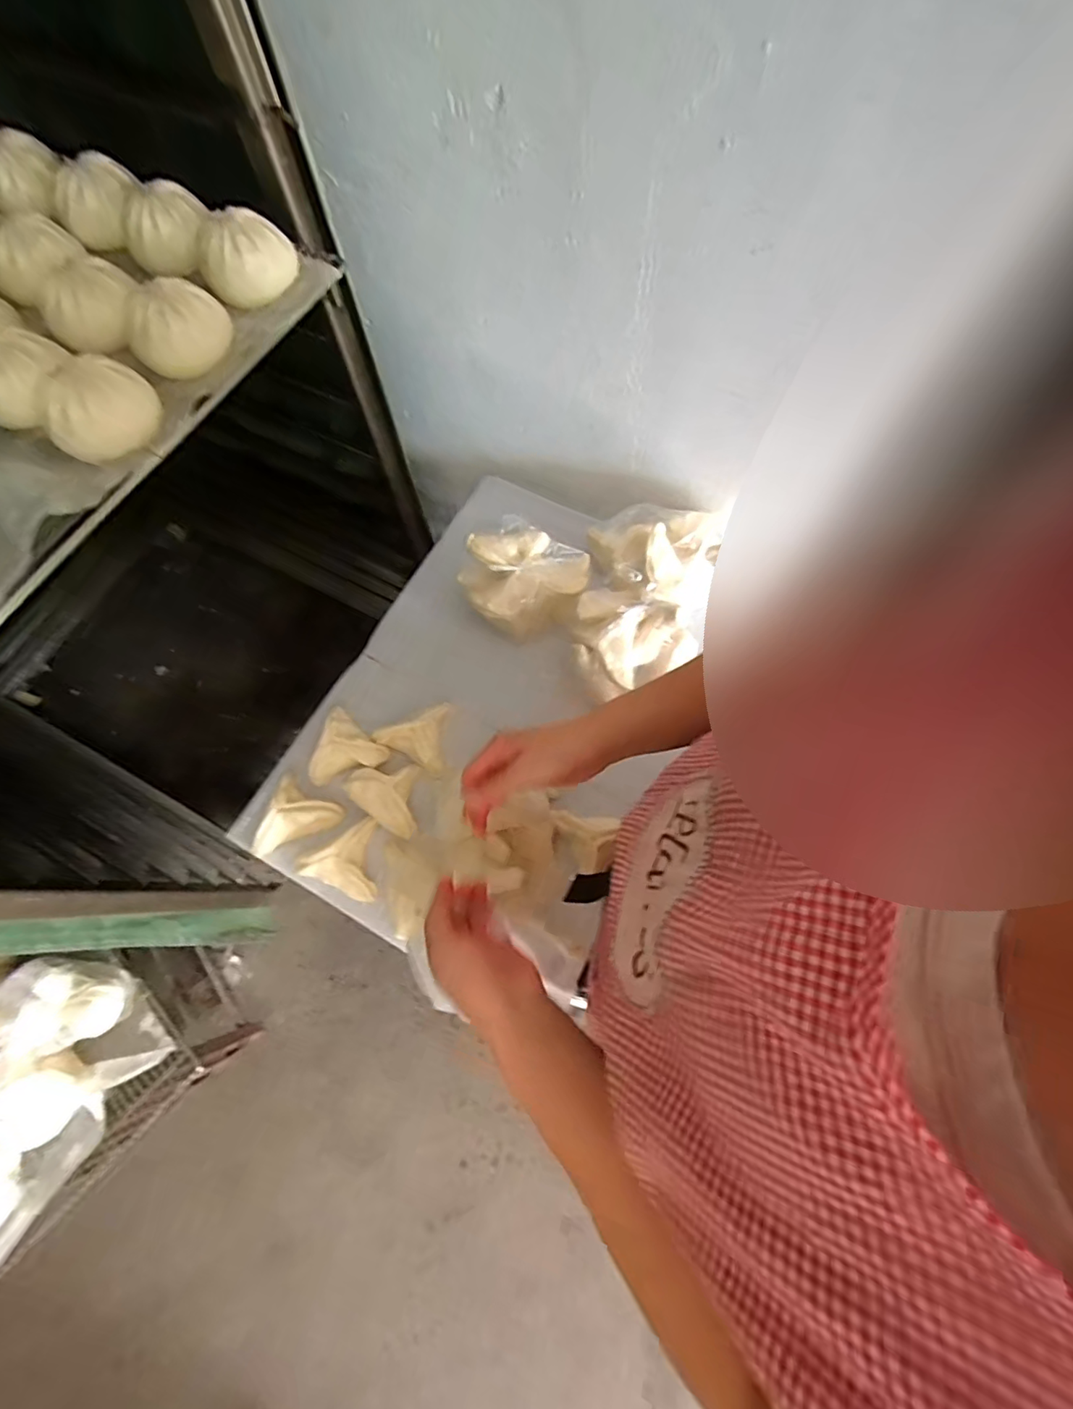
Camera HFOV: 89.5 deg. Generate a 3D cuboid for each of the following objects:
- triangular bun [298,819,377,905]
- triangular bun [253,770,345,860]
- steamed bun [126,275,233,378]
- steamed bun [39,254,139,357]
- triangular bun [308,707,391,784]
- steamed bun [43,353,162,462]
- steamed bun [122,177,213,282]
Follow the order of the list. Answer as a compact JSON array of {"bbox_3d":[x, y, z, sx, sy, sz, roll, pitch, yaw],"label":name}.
[{"bbox_3d":[-0.239,0.190,0.693,0.096,0.034,0.093,21,72,9],"label":"triangular bun"},{"bbox_3d":[-0.330,0.160,0.713,0.102,0.043,0.110,29,73,11],"label":"triangular bun"},{"bbox_3d":[-0.305,-0.328,0.462,0.069,0.045,0.082,24,73,10],"label":"steamed bun"},{"bbox_3d":[-0.396,-0.360,0.482,0.083,0.044,0.077,-38,74,-12],"label":"steamed bun"},{"bbox_3d":[-0.253,0.059,0.740,0.093,0.031,0.102,11,71,5],"label":"triangular bun"},{"bbox_3d":[-0.349,-0.244,0.432,0.071,0.045,0.079,-13,70,-3],"label":"steamed bun"},{"bbox_3d":[-0.346,-0.453,0.509,0.070,0.044,0.072,0,70,1],"label":"steamed bun"}]

